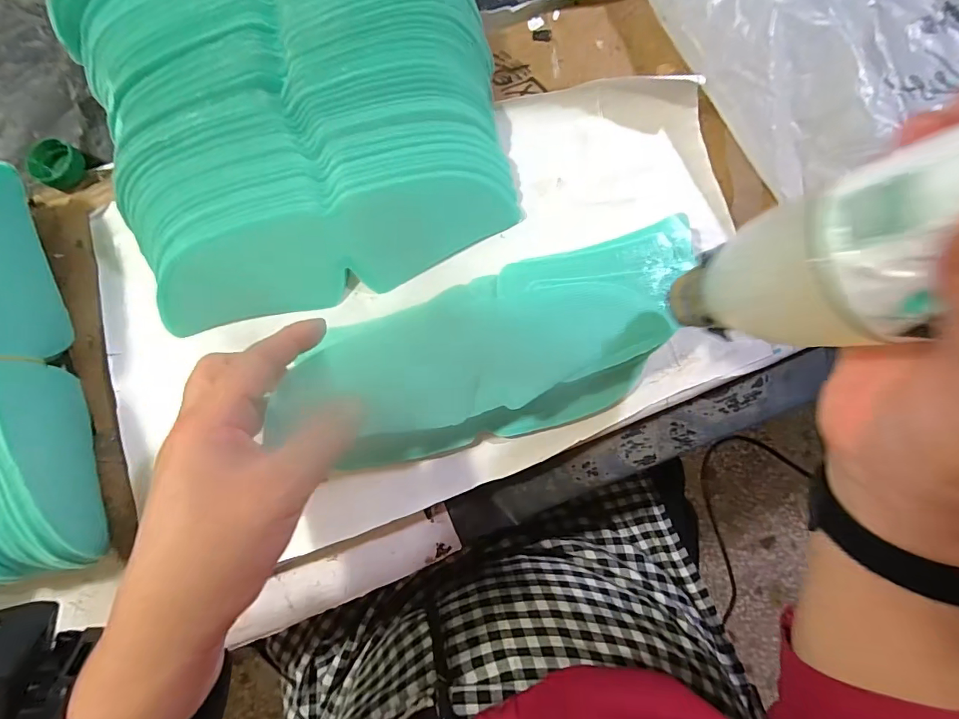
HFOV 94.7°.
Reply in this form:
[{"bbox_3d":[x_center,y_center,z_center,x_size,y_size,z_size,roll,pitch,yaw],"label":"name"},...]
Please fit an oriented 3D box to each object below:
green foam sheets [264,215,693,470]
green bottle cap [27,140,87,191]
[{"bbox_3d":[0.018,-0.002,0.279,0.269,0.038,0.099,-20,87,-7],"label":"green foam sheets"},{"bbox_3d":[-0.292,-0.135,0.305,0.026,0.014,0.031,31,84,-1],"label":"green bottle cap"}]

